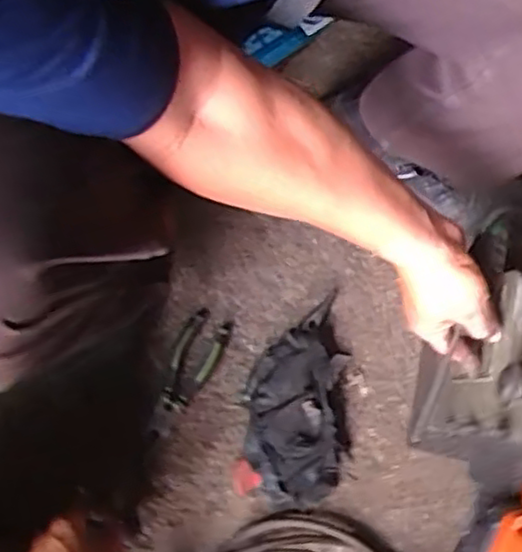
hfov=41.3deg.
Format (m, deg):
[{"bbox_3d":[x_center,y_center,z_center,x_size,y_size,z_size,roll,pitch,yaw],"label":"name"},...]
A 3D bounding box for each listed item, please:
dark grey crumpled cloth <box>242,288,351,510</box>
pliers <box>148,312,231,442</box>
[{"bbox_3d":[0.044,0.144,0.801,0.121,0.045,0.238,2,78,-1],"label":"dark grey crumpled cloth"},{"bbox_3d":[-0.089,0.118,0.817,0.051,0.023,0.159,26,79,4],"label":"pliers"}]

